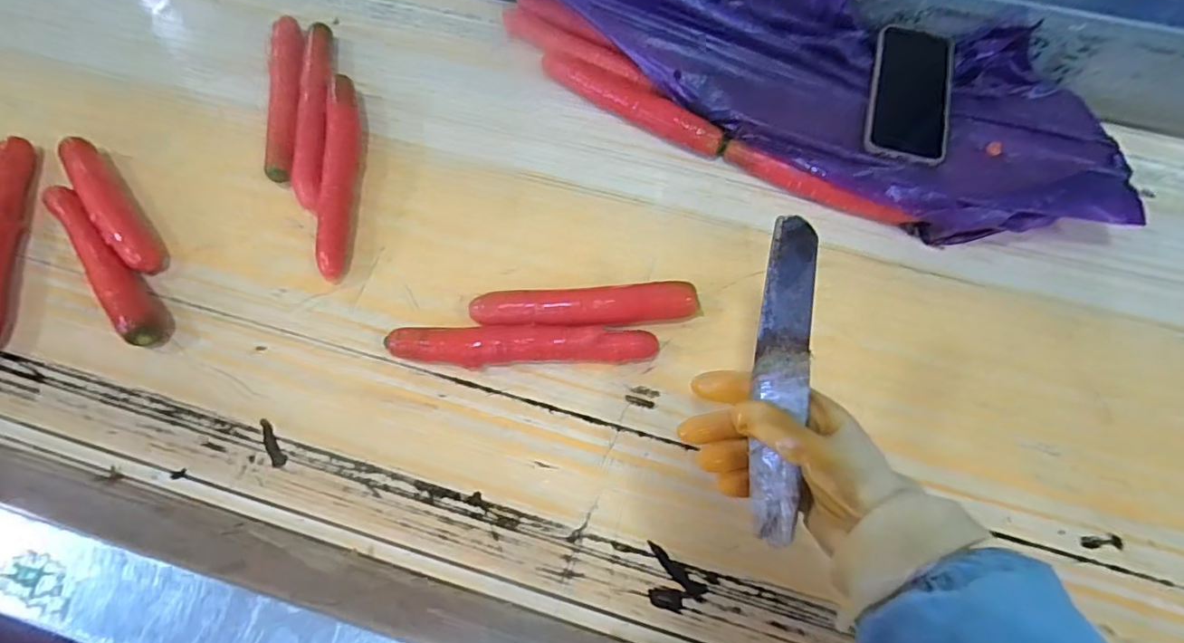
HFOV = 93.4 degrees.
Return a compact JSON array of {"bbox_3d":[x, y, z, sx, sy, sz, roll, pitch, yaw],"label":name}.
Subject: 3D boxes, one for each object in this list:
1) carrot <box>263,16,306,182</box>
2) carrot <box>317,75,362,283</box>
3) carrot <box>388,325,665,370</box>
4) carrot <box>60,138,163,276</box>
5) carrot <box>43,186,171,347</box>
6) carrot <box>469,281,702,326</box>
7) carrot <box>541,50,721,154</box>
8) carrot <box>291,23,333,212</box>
[{"bbox_3d":[-0.348,-0.264,0.639,0.042,0.028,0.239,-10,67,-5],"label":"carrot"},{"bbox_3d":[-0.266,-0.156,0.590,0.030,0.033,0.243,-5,67,-3],"label":"carrot"},{"bbox_3d":[-0.063,0.023,0.510,0.237,0.037,0.037,-1,66,-2],"label":"carrot"},{"bbox_3d":[-0.501,-0.120,0.579,0.032,0.028,0.196,-37,72,-15],"label":"carrot"},{"bbox_3d":[-0.481,-0.062,0.551,0.034,0.030,0.218,-39,73,-16],"label":"carrot"},{"bbox_3d":[-0.005,-0.012,0.530,0.208,0.033,0.036,-1,66,-2],"label":"carrot"},{"bbox_3d":[0.041,-0.247,0.631,0.234,0.036,0.027,33,70,13],"label":"carrot"},{"bbox_3d":[-0.309,-0.237,0.628,0.036,0.032,0.262,-6,67,-4],"label":"carrot"}]

